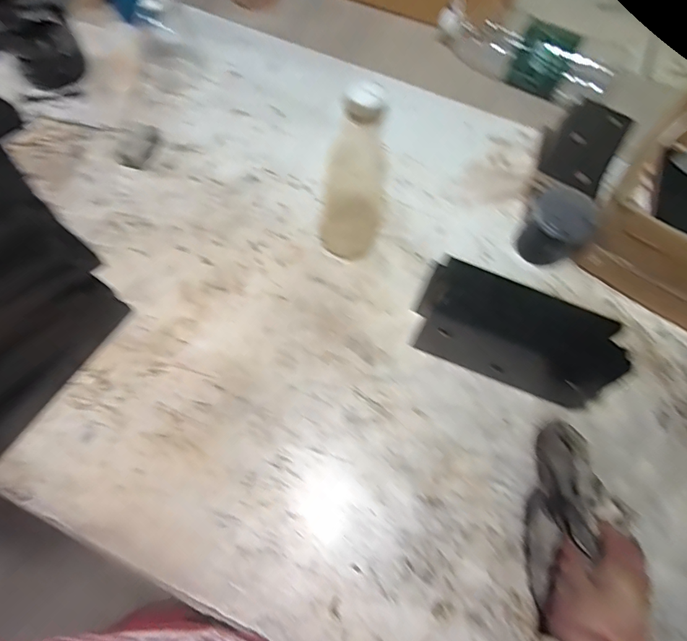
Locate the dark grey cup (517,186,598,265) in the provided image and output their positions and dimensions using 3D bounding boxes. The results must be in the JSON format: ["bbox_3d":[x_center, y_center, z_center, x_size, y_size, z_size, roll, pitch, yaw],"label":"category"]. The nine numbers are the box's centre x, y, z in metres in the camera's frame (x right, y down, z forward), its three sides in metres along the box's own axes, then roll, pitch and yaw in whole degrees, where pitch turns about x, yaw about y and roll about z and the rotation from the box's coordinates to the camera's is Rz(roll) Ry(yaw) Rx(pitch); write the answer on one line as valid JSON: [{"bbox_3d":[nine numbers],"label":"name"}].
[{"bbox_3d":[0.286,-0.123,0.594,0.074,0.095,0.077,-35,69,-21],"label":"dark grey cup"}]

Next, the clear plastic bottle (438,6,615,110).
[{"bbox_3d":[0.321,-0.481,0.790,0.322,0.098,0.077,32,64,14],"label":"clear plastic bottle"}]

